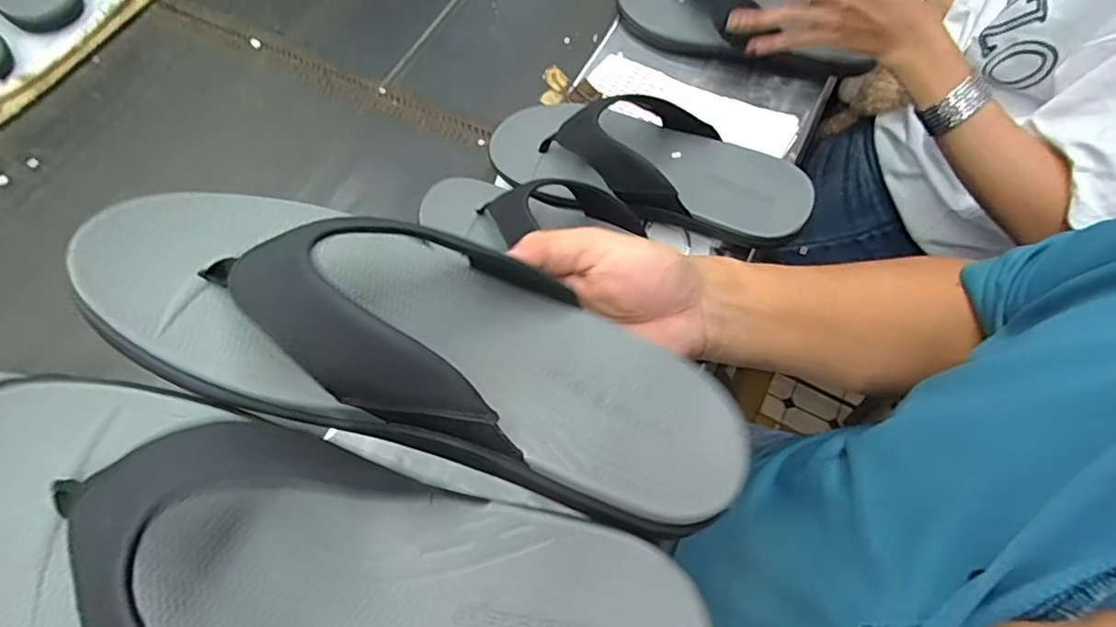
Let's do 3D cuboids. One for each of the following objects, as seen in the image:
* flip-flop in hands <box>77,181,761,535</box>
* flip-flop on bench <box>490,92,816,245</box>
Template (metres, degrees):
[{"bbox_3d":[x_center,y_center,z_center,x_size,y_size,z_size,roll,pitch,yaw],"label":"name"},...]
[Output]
[{"bbox_3d":[-0.052,0.006,0.233,0.274,0.079,0.090,20,66,-3],"label":"flip-flop in hands"},{"bbox_3d":[0.073,-0.133,0.522,0.284,0.089,0.101,18,66,10],"label":"flip-flop on bench"}]

